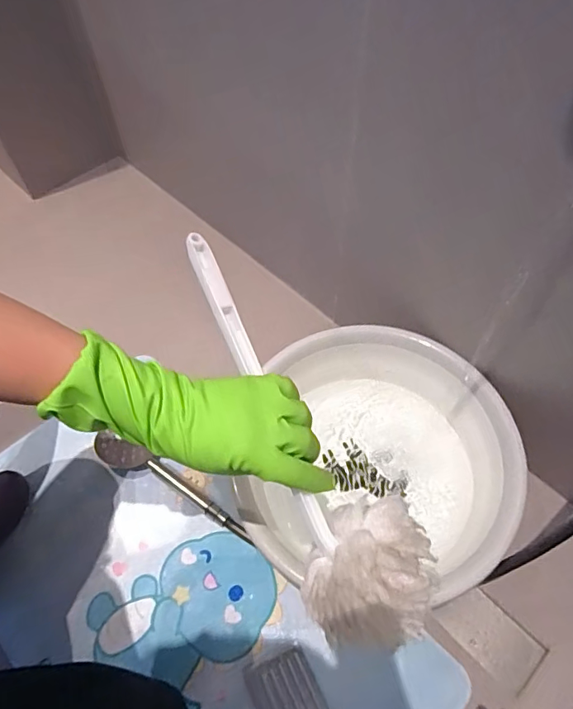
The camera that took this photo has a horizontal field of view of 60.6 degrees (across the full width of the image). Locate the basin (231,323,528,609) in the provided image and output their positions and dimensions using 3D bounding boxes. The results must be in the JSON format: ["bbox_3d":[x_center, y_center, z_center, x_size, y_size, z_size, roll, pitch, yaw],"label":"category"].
[{"bbox_3d":[0.135,0.153,0.697,0.334,0.150,0.361,7,58,6],"label":"basin"}]

